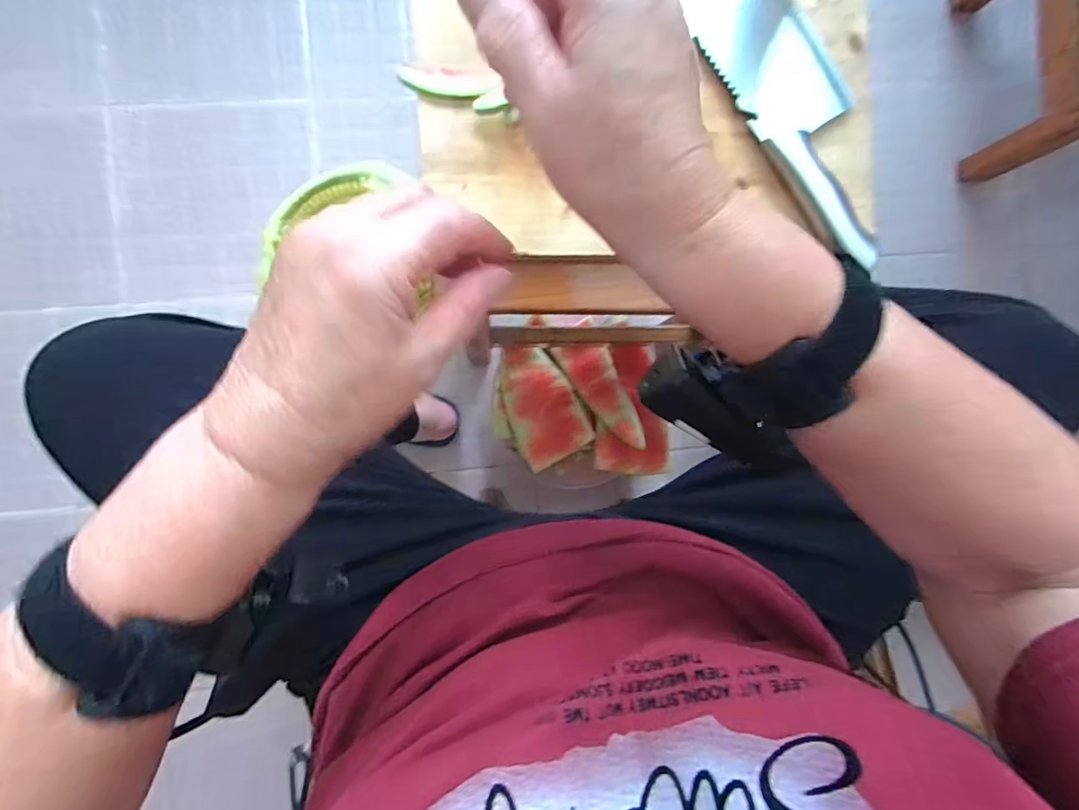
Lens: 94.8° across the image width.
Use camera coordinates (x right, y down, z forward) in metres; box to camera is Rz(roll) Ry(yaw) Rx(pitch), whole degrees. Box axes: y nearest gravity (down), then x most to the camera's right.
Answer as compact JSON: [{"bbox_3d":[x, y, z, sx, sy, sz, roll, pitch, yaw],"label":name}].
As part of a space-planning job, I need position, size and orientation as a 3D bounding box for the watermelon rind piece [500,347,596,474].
[{"bbox_3d":[0.000,-0.001,0.715,0.105,0.018,0.170,-28,92,-5],"label":"watermelon rind piece"}]

